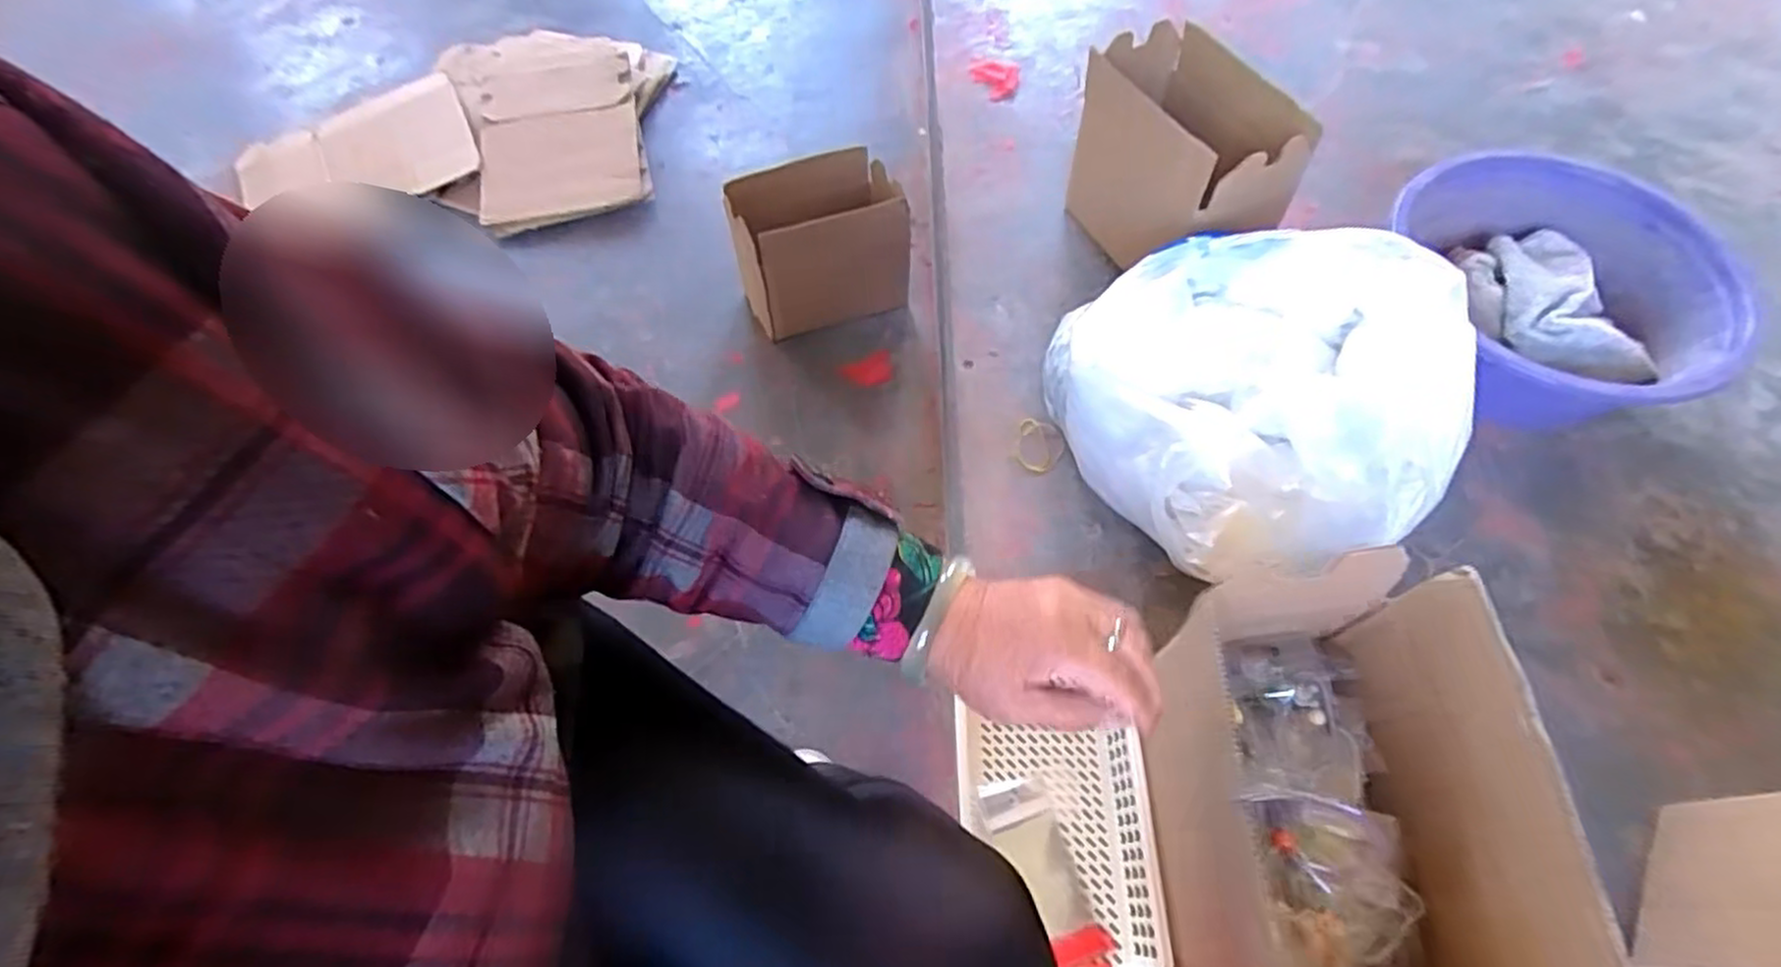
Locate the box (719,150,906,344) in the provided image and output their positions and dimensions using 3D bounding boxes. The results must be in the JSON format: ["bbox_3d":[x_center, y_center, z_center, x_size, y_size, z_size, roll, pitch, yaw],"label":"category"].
[{"bbox_3d":[-0.091,-0.301,0.969,0.207,0.189,0.113,-15,62,-7],"label":"box"}]

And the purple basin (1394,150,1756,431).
[{"bbox_3d":[0.617,-0.171,0.689,0.237,0.093,0.255,-1,62,1],"label":"purple basin"}]

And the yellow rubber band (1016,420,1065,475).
[{"bbox_3d":[0.141,-0.033,0.710,0.043,0.009,0.054,8,67,13],"label":"yellow rubber band"}]

